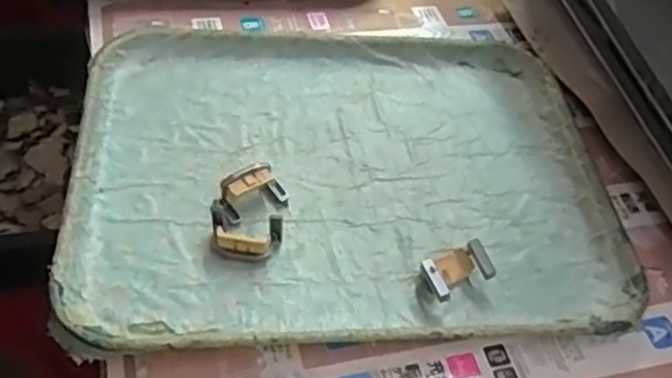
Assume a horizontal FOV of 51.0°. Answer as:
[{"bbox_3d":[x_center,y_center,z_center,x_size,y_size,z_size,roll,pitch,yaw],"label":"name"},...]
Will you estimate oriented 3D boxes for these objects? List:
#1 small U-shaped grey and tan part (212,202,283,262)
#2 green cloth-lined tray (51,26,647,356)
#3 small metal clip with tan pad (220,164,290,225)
[{"bbox_3d":[-0.056,0.027,0.420,0.043,0.022,0.027,13,49,6],"label":"small U-shaped grey and tan part"},{"bbox_3d":[0.007,-0.018,0.469,0.332,0.028,0.268,-1,50,-7],"label":"green cloth-lined tray"},{"bbox_3d":[-0.054,0.001,0.443,0.045,0.024,0.024,-30,58,-27],"label":"small metal clip with tan pad"}]

